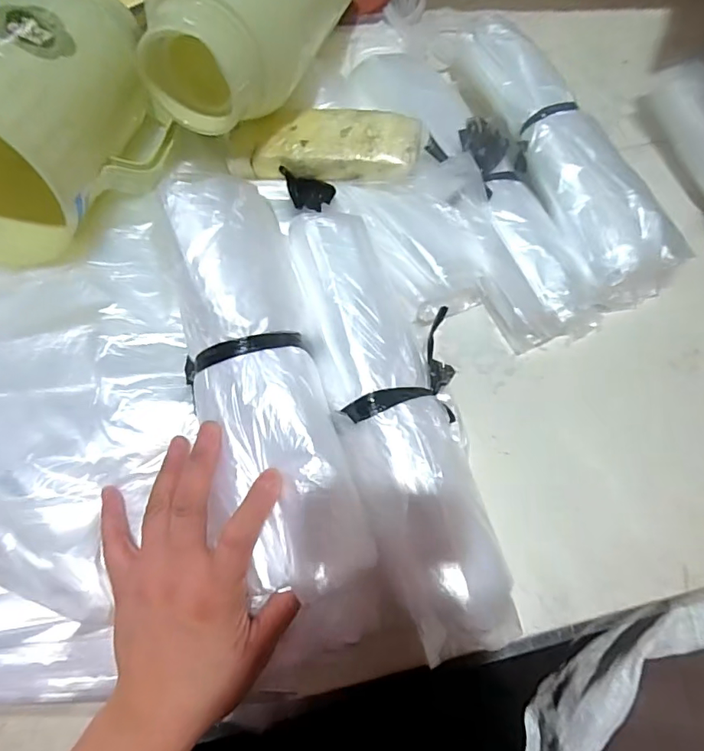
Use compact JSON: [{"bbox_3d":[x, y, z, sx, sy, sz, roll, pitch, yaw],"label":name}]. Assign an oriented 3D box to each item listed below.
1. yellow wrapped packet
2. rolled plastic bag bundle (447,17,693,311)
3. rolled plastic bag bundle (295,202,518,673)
[{"bbox_3d":[-0.025,-0.208,0.442,0.166,0.028,0.059,5,67,3],"label":"yellow wrapped packet"},{"bbox_3d":[0.187,-0.215,0.470,0.080,0.070,0.327,-17,68,-7],"label":"rolled plastic bag bundle"},{"bbox_3d":[0.033,0.027,0.366,0.089,0.082,0.321,-12,68,-5],"label":"rolled plastic bag bundle"}]

